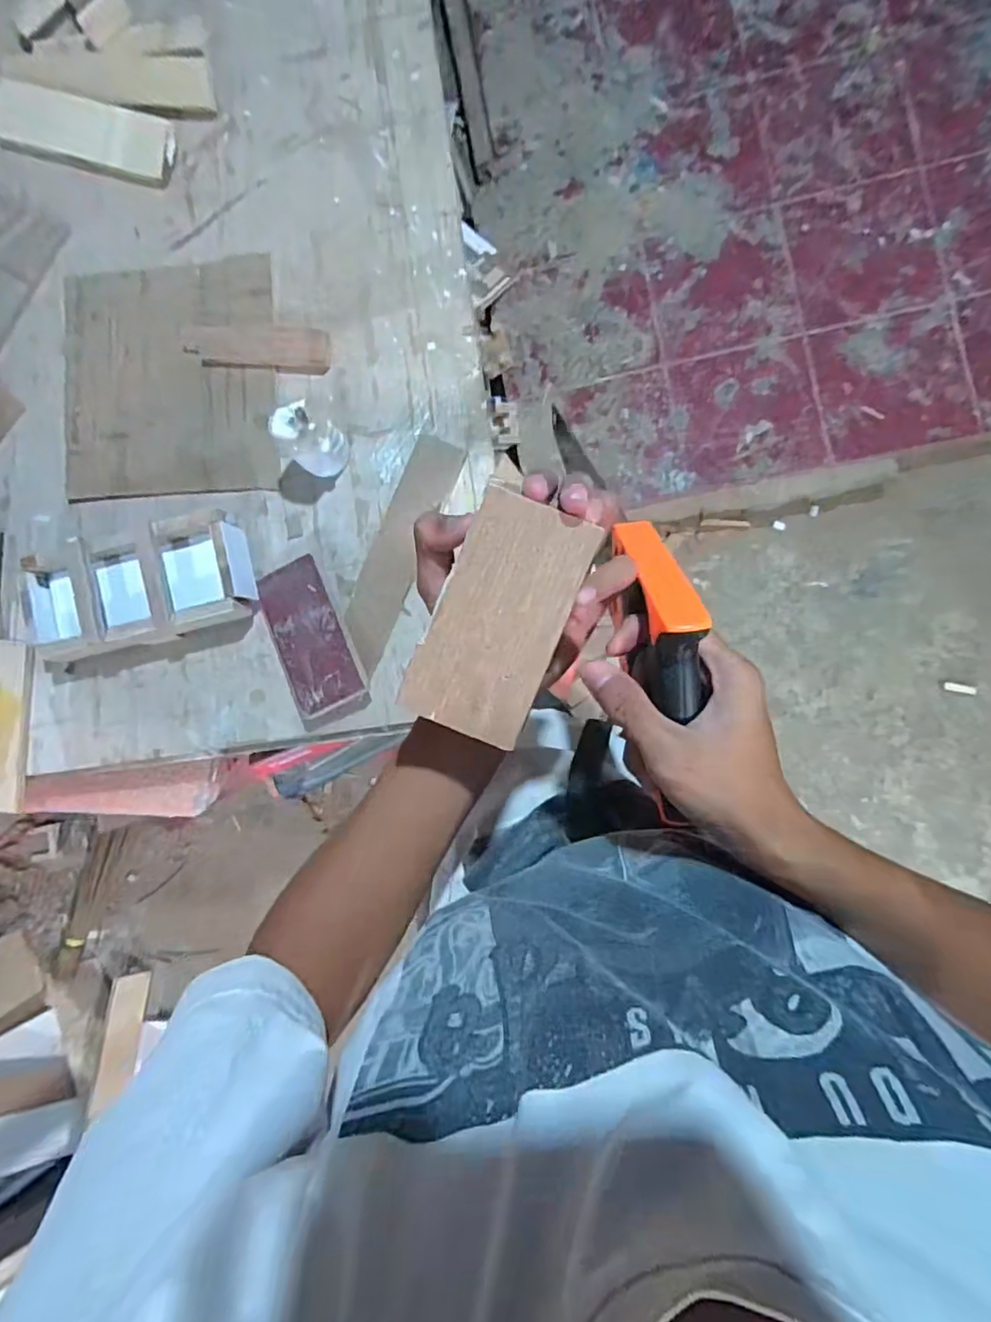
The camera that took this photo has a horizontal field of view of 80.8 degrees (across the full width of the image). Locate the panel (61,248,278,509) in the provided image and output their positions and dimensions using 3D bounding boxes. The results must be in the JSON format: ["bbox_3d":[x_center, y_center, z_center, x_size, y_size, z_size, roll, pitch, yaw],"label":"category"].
[{"bbox_3d":[-0.444,-0.383,0.793,0.288,0.015,0.315,-4,88,0],"label":"panel"}]

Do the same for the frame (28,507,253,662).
[{"bbox_3d":[-0.460,-0.093,0.738,0.295,0.068,0.144,-11,88,3],"label":"frame"}]

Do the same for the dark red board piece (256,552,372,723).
[{"bbox_3d":[-0.236,-0.030,0.734,0.097,0.020,0.188,-26,84,12],"label":"dark red board piece"}]

